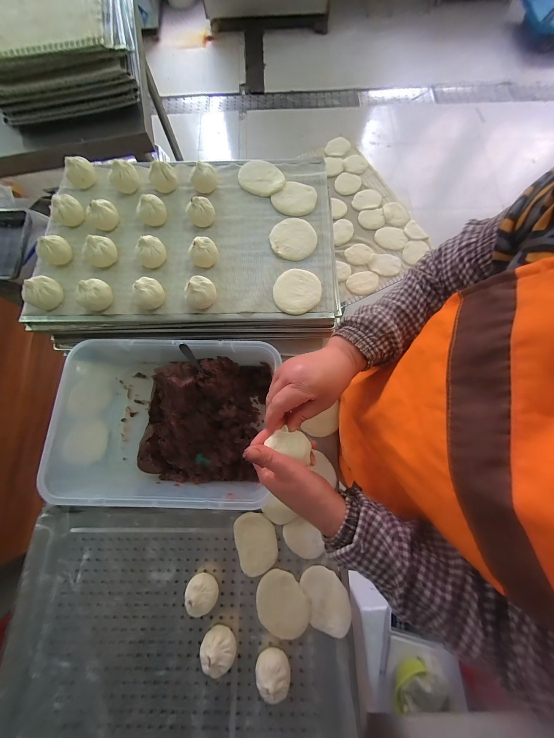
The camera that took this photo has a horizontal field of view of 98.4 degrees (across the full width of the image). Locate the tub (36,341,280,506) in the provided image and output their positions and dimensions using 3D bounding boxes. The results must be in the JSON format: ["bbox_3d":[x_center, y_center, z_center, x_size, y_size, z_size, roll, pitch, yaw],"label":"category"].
[{"bbox_3d":[-0.218,0.094,0.465,0.432,0.133,0.268,1,75,1],"label":"tub"}]

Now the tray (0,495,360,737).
[{"bbox_3d":[-0.175,0.453,0.420,0.596,0.059,0.382,-2,75,0],"label":"tray"}]

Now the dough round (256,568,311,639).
[{"bbox_3d":[0.009,0.417,0.422,0.097,0.012,0.087,39,81,16],"label":"dough round"}]

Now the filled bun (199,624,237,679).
[{"bbox_3d":[-0.097,0.465,0.396,0.056,0.044,0.051,25,77,7],"label":"filled bun"}]

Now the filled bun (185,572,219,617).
[{"bbox_3d":[-0.133,0.398,0.421,0.056,0.046,0.055,24,77,7],"label":"filled bun"}]

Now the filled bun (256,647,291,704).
[{"bbox_3d":[-0.006,0.489,0.384,0.055,0.044,0.049,2,75,1],"label":"filled bun"}]

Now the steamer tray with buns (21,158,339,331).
[{"bbox_3d":[-0.181,-0.271,0.483,0.584,0.053,0.384,-1,75,0],"label":"steamer tray with buns"}]

